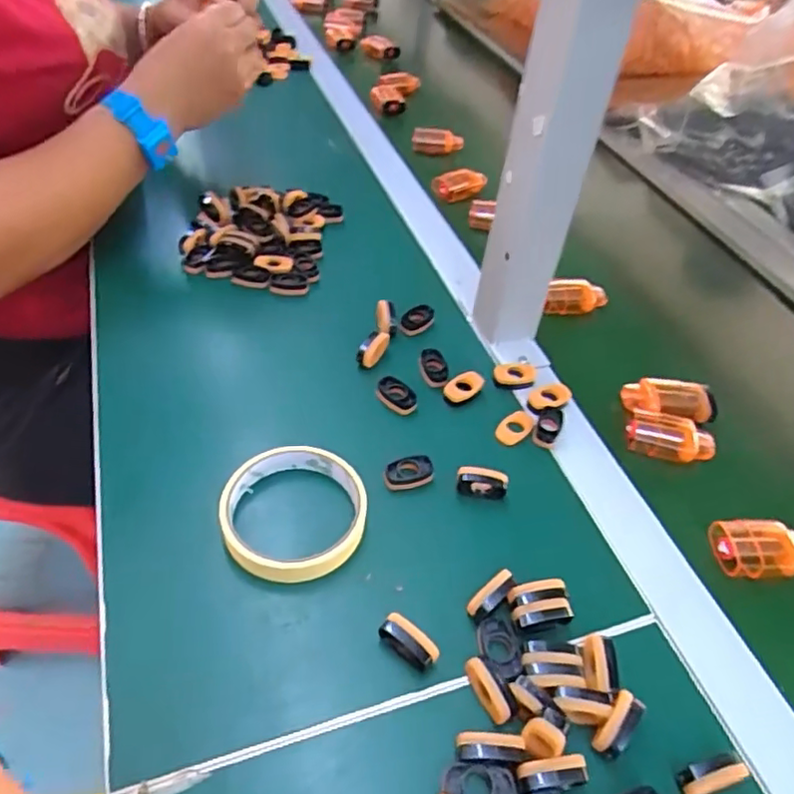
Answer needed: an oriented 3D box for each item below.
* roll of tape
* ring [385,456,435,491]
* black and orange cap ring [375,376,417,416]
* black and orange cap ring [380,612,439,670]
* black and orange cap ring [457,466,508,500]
[{"bbox_3d":[-0.063,0.069,0.384,0.085,0.025,0.084,3,47,-3],"label":"roll of tape"},{"bbox_3d":[0.008,0.049,0.413,0.032,0.008,0.017,-7,48,-13],"label":"ring"},{"bbox_3d":[-0.001,-0.002,0.464,0.018,0.013,0.034,-31,57,-30],"label":"black and orange cap ring"},{"bbox_3d":[0.006,0.131,0.336,0.031,0.017,0.014,32,51,22],"label":"black and orange cap ring"},{"bbox_3d":[0.056,0.056,0.415,0.033,0.018,0.011,10,47,3],"label":"black and orange cap ring"}]

